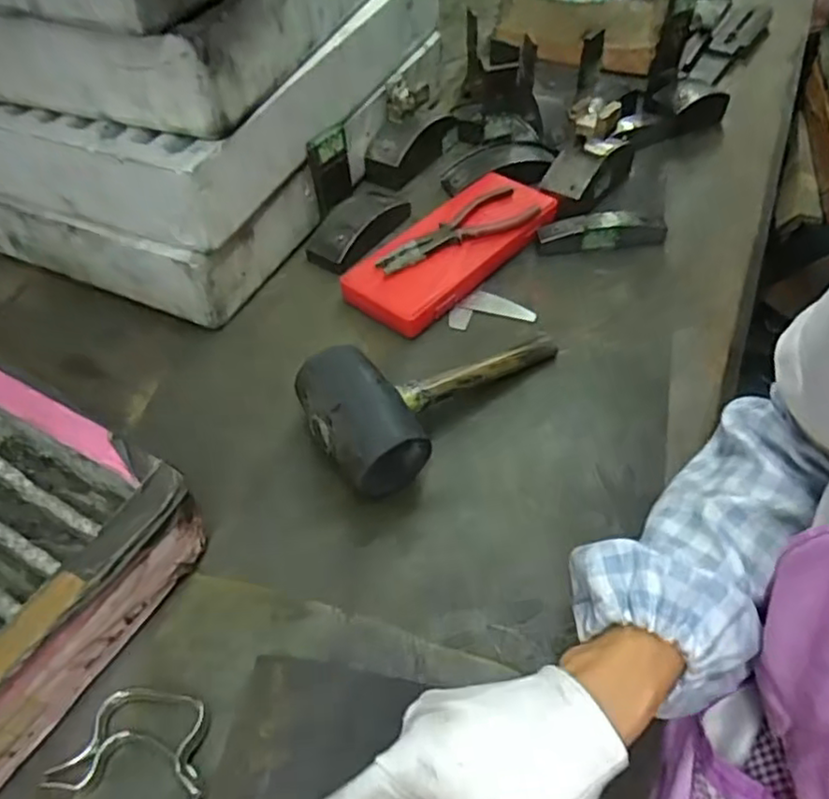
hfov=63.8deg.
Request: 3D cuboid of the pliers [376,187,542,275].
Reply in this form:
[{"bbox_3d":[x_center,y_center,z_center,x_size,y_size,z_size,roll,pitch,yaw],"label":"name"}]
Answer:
[{"bbox_3d":[0.046,-0.174,0.684,0.195,0.013,0.055,-35,57,-25],"label":"pliers"}]

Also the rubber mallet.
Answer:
[{"bbox_3d":[0.027,-0.010,0.558,0.229,0.071,0.112,-24,53,-17],"label":"rubber mallet"}]

